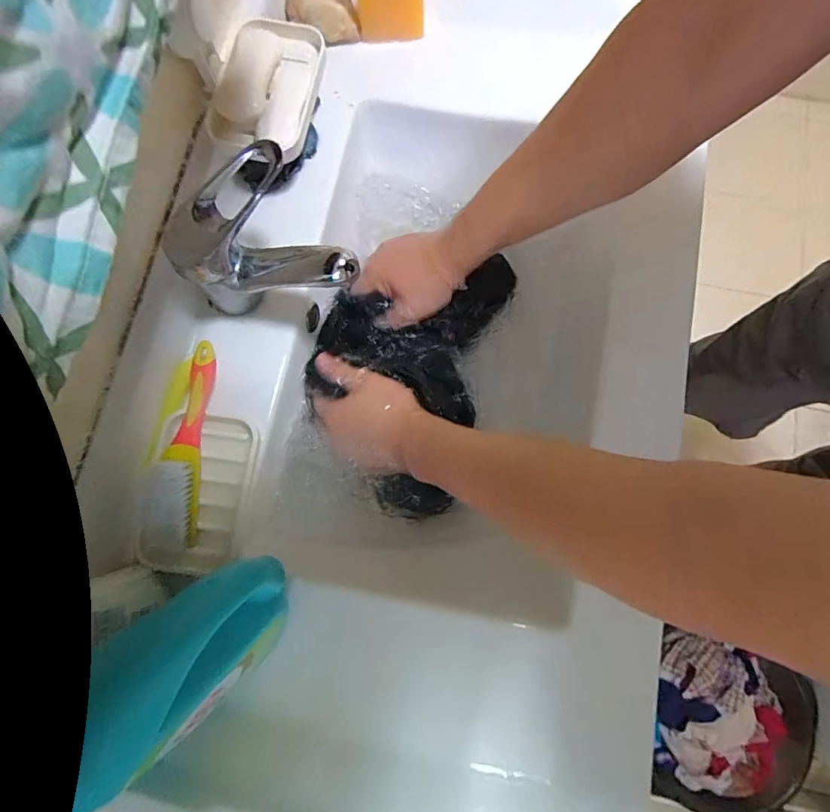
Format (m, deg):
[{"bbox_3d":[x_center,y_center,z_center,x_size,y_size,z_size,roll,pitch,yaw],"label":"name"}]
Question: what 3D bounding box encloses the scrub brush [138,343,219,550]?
[{"bbox_3d":[-0.194,0.032,0.388,0.039,0.037,0.167,2,78,2],"label":"scrub brush"}]

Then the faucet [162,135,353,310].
[{"bbox_3d":[-0.112,-0.135,0.375,0.135,0.105,0.091,2,78,2],"label":"faucet"}]

